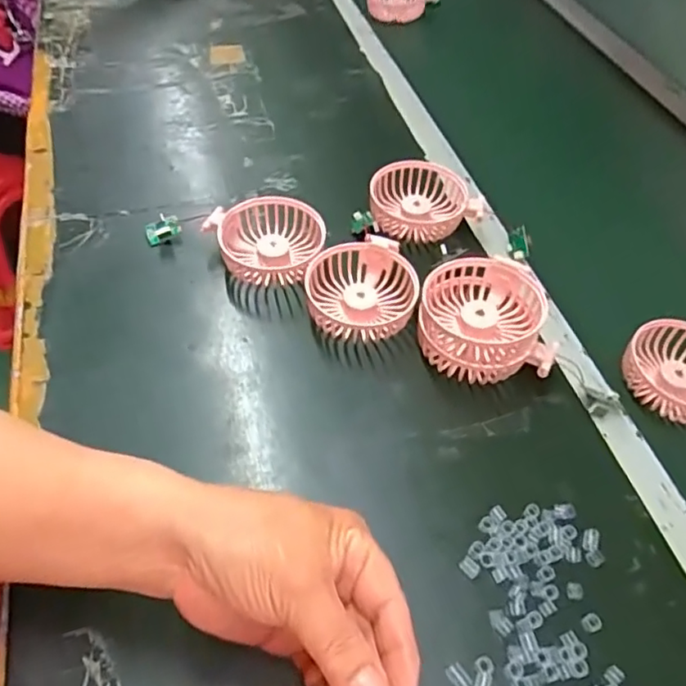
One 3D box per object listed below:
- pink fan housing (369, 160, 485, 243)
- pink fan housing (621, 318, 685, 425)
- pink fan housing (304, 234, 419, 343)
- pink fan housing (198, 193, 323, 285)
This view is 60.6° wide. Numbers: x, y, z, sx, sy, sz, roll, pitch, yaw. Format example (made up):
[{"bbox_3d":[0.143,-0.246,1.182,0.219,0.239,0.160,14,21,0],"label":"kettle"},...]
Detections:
[{"bbox_3d":[0.073,-0.131,0.562,0.095,0.040,0.088,-16,55,-16],"label":"pink fan housing"},{"bbox_3d":[0.279,0.024,0.480,0.090,0.026,0.088,2,52,-3],"label":"pink fan housing"},{"bbox_3d":[0.014,-0.042,0.485,0.087,0.039,0.086,2,52,-3],"label":"pink fan housing"},{"bbox_3d":[-0.062,-0.090,0.517,0.093,0.033,0.080,-20,56,-19],"label":"pink fan housing"}]

